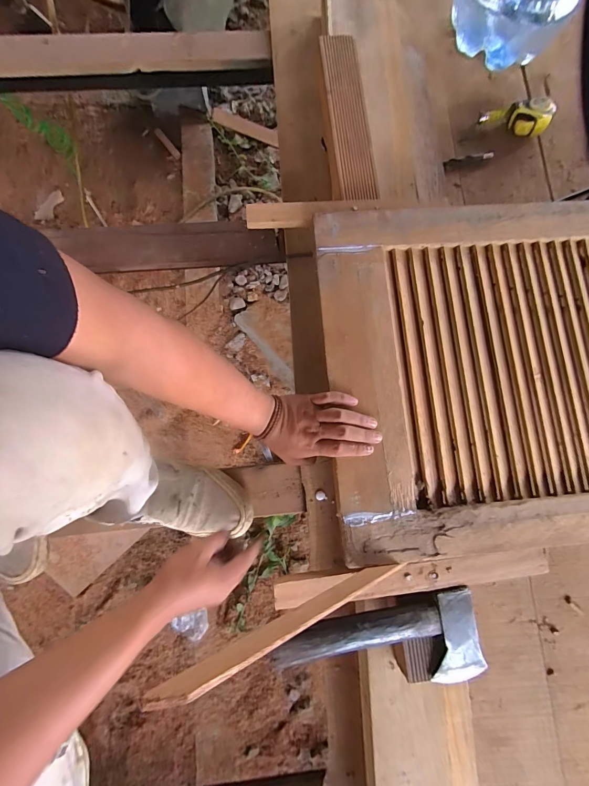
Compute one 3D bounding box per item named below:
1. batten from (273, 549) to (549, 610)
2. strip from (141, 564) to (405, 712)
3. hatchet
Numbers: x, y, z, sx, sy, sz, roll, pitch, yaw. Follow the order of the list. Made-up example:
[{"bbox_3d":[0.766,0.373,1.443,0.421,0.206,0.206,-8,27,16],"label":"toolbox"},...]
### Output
[{"bbox_3d":[0.151,0.241,0.435,0.351,0.014,0.042,-6,80,-2],"label":"batten"},{"bbox_3d":[0.011,0.219,0.331,0.296,0.035,0.007,1,76,-42],"label":"strip"},{"bbox_3d":[0.111,0.337,0.428,0.258,0.024,0.113,-14,80,-4],"label":"hatchet"}]

